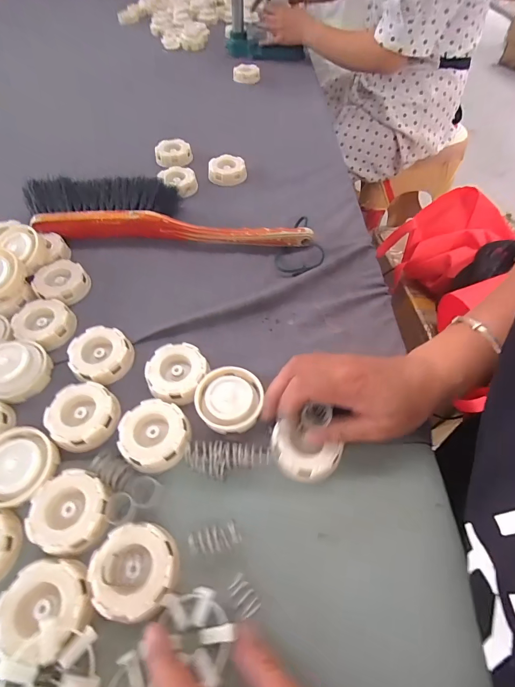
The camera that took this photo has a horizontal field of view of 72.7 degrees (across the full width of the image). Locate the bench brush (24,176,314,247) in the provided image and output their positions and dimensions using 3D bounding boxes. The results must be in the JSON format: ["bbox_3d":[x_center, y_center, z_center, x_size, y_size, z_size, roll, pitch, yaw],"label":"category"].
[{"bbox_3d":[-0.118,-0.191,0.486,0.373,0.049,0.099,1,55,1],"label":"bench brush"}]

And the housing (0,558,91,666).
[{"bbox_3d":[-0.150,0.185,0.247,0.060,0.017,0.055,0,55,0],"label":"housing"}]

